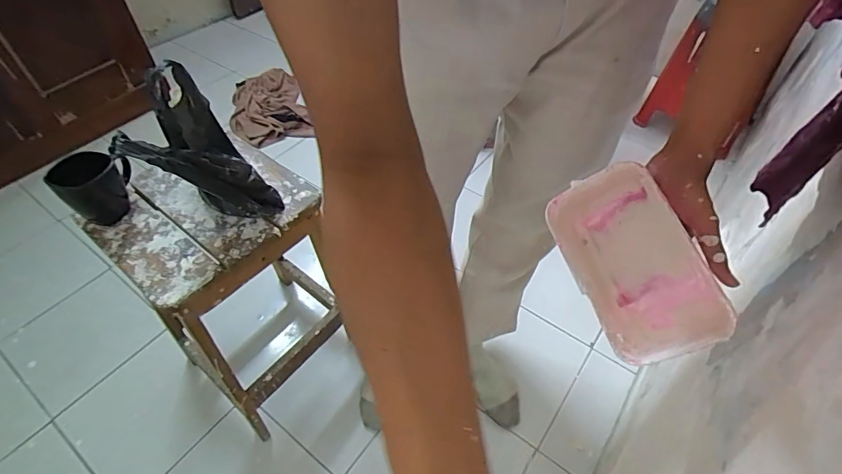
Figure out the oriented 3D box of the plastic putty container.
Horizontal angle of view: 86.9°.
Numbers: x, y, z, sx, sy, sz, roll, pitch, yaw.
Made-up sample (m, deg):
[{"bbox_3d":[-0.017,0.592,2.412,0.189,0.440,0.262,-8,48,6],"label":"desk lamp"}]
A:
[{"bbox_3d":[0.221,0.027,0.460,0.108,0.078,0.186,-32,70,24],"label":"plastic putty container"}]

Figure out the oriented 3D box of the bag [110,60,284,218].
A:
[{"bbox_3d":[-0.320,-0.127,0.653,0.164,0.204,0.138,-18,52,-15],"label":"bag"}]

